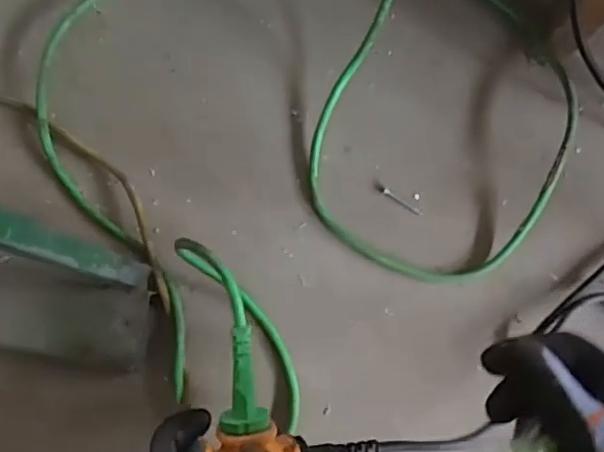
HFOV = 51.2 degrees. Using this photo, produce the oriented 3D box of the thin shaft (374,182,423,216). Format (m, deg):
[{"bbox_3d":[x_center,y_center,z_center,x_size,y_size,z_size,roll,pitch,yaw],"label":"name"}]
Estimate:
[{"bbox_3d":[0.080,-0.023,0.524,0.046,0.004,0.006,32,78,6],"label":"thin shaft"}]

